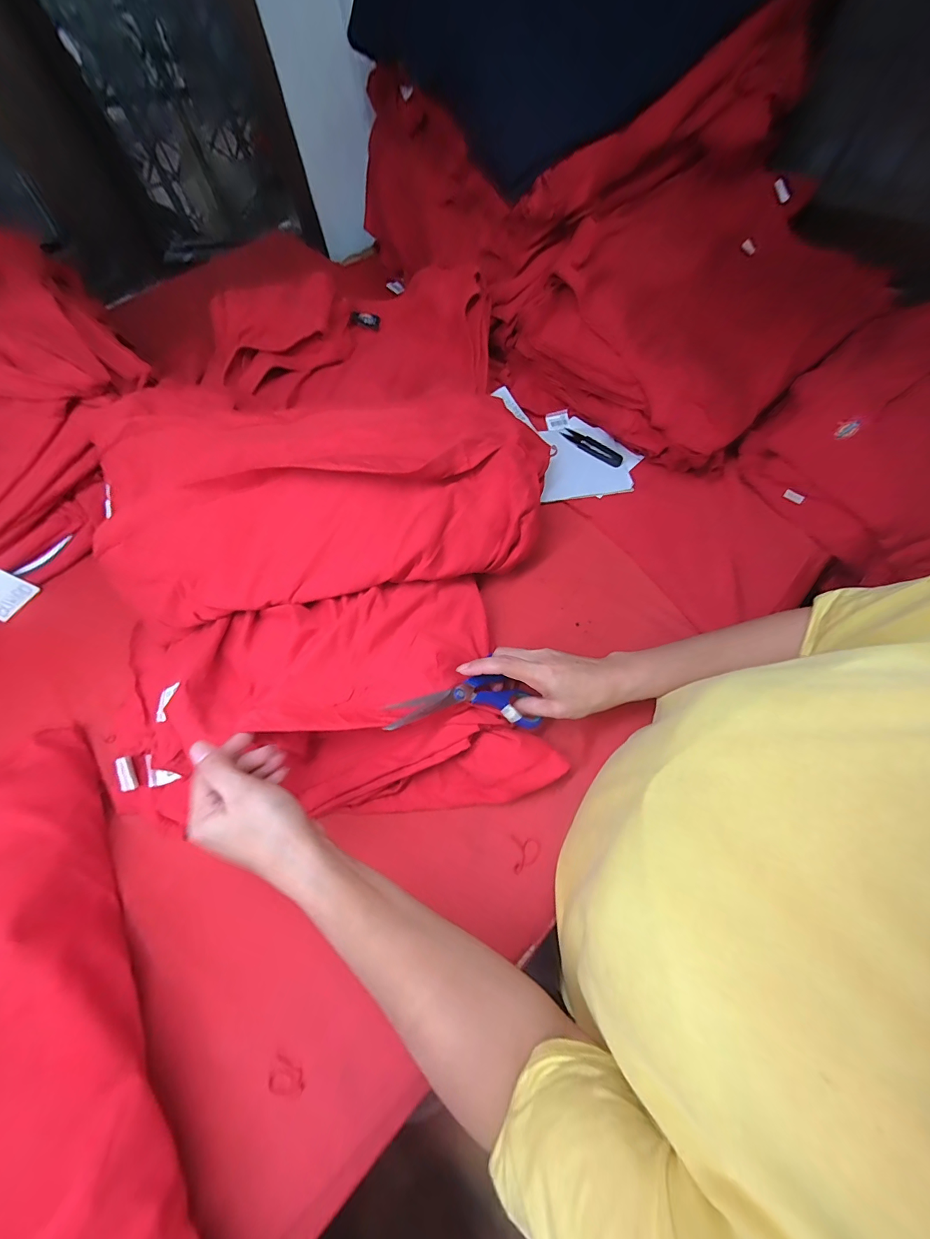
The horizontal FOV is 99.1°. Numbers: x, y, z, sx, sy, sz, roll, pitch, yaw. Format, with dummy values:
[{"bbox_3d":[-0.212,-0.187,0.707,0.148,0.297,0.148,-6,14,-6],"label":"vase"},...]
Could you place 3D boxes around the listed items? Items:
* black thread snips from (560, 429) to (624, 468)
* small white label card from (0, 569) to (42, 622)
[{"bbox_3d":[0.183,-0.249,0.570,0.096,0.006,0.023,39,72,20],"label":"black thread snips"},{"bbox_3d":[-0.549,-0.028,0.470,0.006,0.043,0.052,21,72,42],"label":"small white label card"}]

